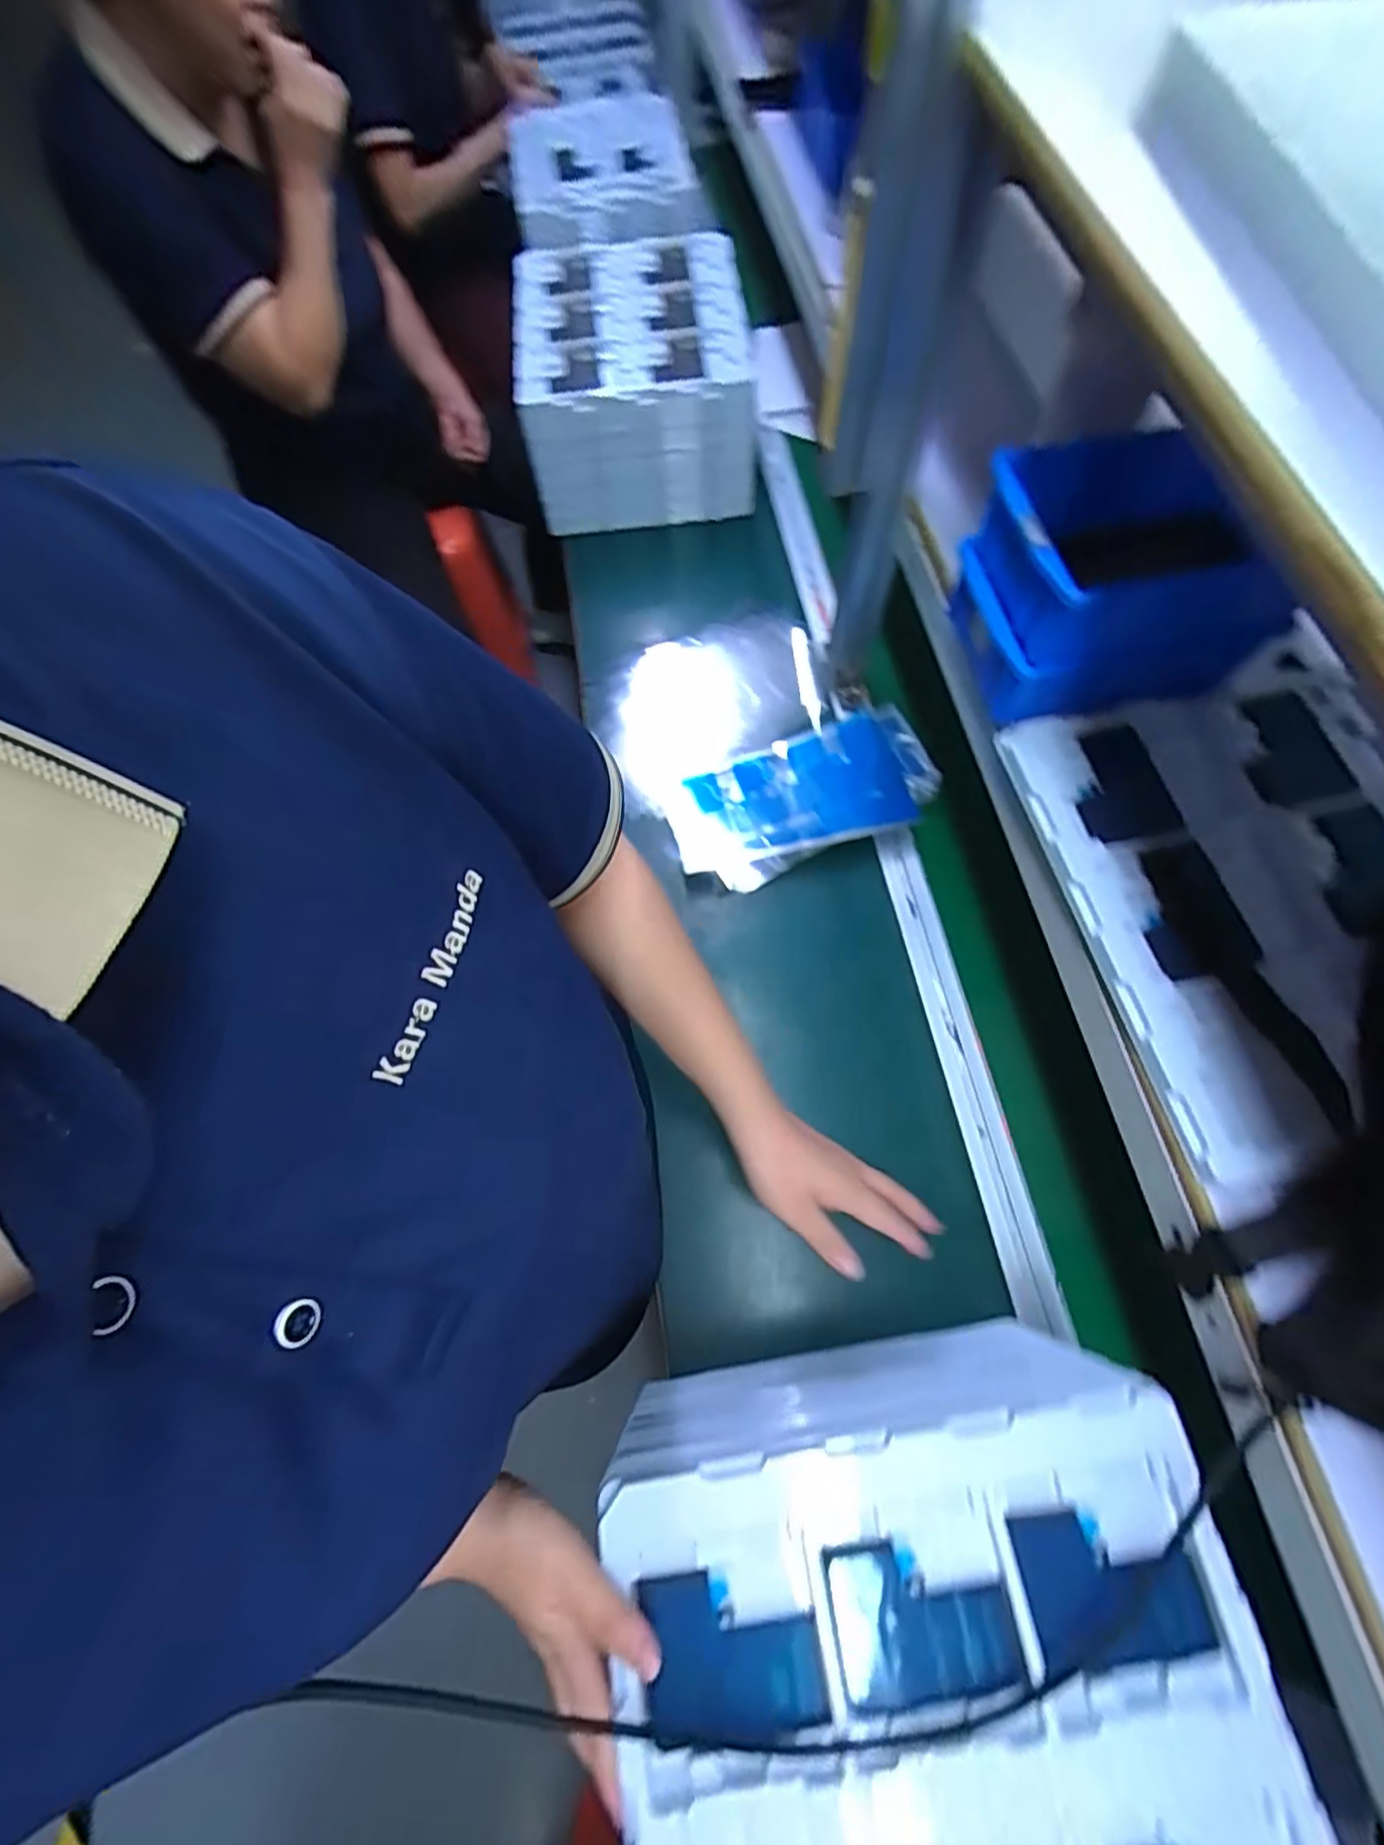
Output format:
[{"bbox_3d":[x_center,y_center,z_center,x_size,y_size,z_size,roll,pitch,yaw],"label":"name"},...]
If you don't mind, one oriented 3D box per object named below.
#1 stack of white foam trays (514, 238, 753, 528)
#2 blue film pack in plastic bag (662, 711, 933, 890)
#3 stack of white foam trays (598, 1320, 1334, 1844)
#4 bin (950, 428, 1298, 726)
[{"bbox_3d":[-0.082,-0.745,0.926,0.293,0.165,0.336,-7,68,-1],"label":"stack of white foam trays"},{"bbox_3d":[0.122,-0.136,0.726,0.268,0.046,0.146,-18,68,-6],"label":"blue film pack in plastic bag"},{"bbox_3d":[0.129,0.439,0.399,0.313,0.191,0.286,-8,68,-1],"label":"stack of white foam trays"},{"bbox_3d":[0.298,-0.237,0.475,0.184,0.130,0.136,-9,68,-2],"label":"bin"}]

